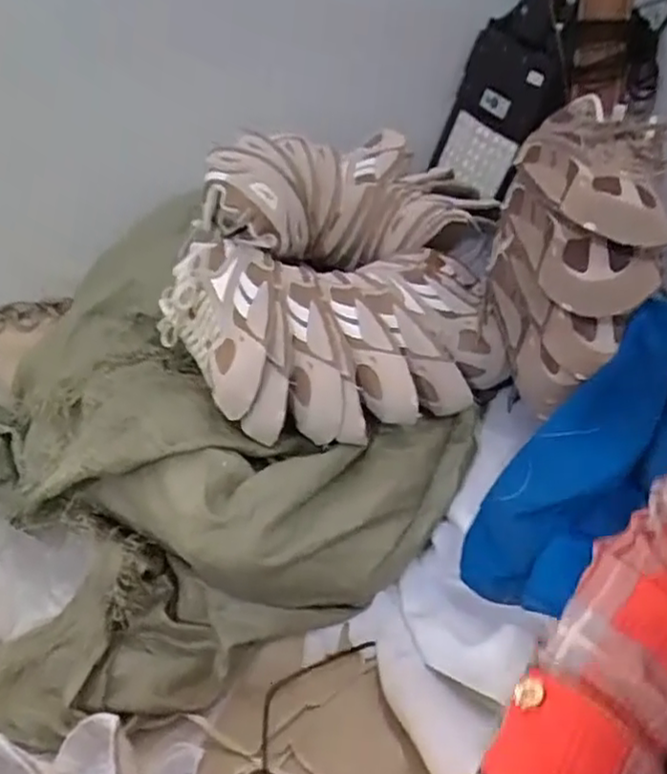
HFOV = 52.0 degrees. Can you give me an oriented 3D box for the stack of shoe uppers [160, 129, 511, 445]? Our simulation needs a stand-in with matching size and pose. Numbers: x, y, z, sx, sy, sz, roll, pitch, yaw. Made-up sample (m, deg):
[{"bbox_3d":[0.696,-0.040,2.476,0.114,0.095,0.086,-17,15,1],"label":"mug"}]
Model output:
[{"bbox_3d":[0.018,-0.157,0.848,0.393,0.200,0.466,7,45,8],"label":"stack of shoe uppers"}]

